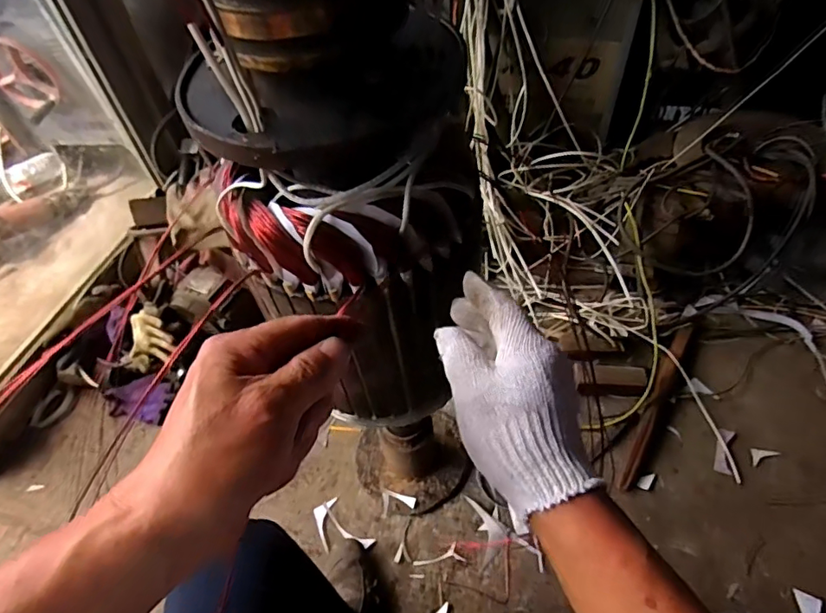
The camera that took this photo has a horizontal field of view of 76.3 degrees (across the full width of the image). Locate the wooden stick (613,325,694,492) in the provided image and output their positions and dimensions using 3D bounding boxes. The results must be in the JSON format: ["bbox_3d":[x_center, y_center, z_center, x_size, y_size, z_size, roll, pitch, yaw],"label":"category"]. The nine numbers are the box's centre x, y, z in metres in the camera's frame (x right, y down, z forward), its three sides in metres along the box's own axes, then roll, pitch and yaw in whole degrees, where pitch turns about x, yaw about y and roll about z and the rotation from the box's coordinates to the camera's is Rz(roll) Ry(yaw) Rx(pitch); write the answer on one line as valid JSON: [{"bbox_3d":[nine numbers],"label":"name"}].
[{"bbox_3d":[0.463,0.176,1.004,0.034,0.027,0.385,25,58,23],"label":"wooden stick"}]

